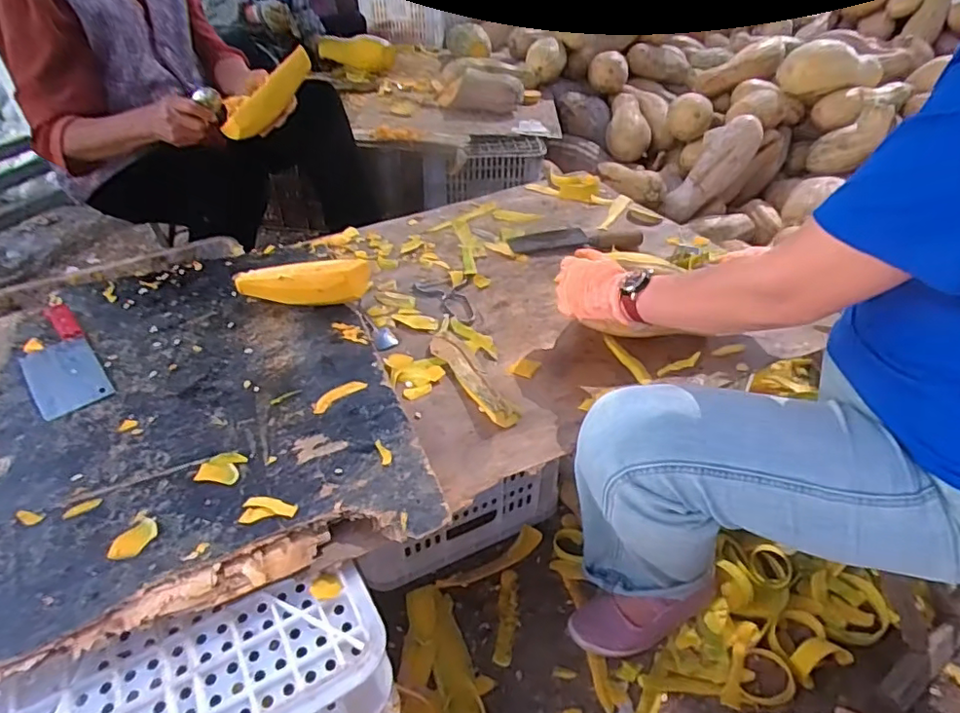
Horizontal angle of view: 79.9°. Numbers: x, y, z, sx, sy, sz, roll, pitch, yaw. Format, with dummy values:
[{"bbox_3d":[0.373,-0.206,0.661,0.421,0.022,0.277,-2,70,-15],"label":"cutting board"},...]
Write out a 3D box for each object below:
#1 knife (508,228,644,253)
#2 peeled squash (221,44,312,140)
[{"bbox_3d":[0.181,-0.231,1.097,0.245,0.023,0.083,-1,41,0],"label":"knife"},{"bbox_3d":[-0.354,-0.439,0.969,0.030,0.063,0.190,25,71,27],"label":"peeled squash"}]

